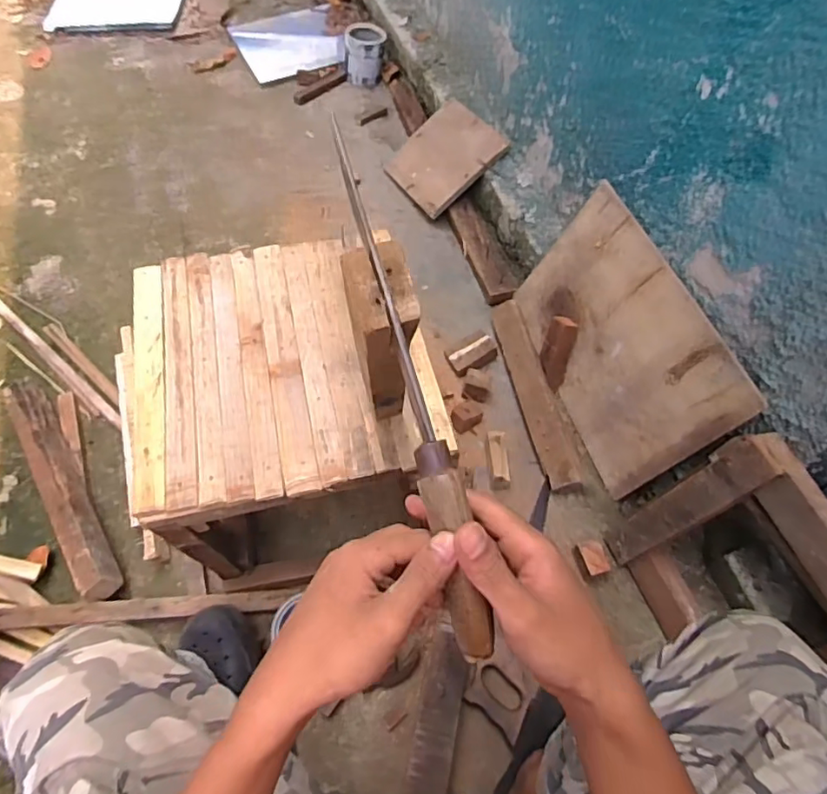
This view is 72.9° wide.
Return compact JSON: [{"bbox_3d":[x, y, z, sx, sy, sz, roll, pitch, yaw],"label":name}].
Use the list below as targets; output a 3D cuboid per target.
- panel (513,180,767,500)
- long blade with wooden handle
[{"bbox_3d":[0.380,-0.104,1.068,0.015,0.339,0.496,-6,60,-32],"label":"panel"},{"bbox_3d":[-0.002,-0.011,0.355,0.024,0.025,0.349,-14,82,-8],"label":"long blade with wooden handle"}]

